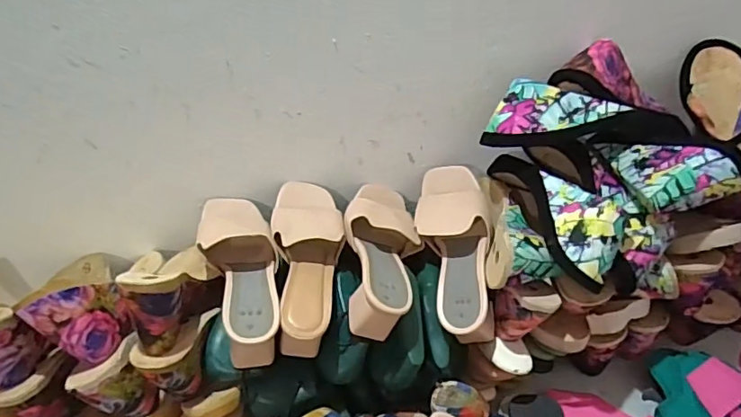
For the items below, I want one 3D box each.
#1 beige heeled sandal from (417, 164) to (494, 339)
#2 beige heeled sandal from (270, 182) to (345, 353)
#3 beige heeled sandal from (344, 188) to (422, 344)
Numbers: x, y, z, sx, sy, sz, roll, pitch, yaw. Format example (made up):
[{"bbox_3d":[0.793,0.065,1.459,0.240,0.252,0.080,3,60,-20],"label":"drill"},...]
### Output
[{"bbox_3d":[0.109,0.042,0.651,0.094,0.081,0.236,-5,56,4],"label":"beige heeled sandal"},{"bbox_3d":[-0.072,0.061,0.633,0.099,0.090,0.221,-9,36,-1],"label":"beige heeled sandal"},{"bbox_3d":[0.016,0.046,0.647,0.083,0.075,0.225,-5,36,4],"label":"beige heeled sandal"}]

